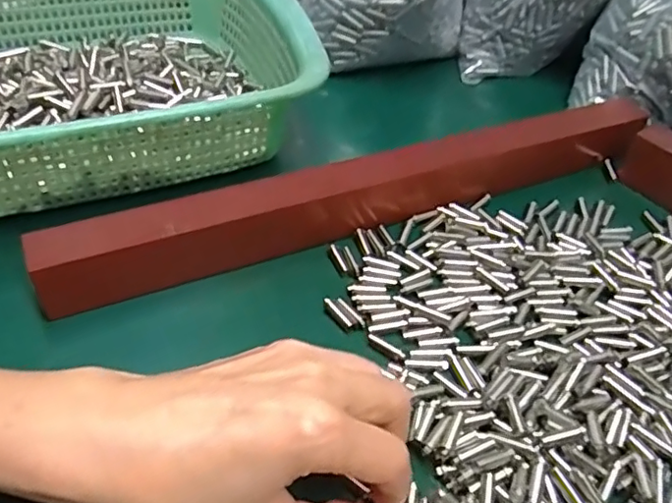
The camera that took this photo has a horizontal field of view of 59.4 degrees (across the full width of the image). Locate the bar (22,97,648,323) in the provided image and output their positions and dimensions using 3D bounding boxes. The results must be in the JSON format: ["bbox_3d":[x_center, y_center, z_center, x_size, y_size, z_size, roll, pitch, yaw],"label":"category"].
[{"bbox_3d":[0.030,-0.038,0.354,0.388,0.039,0.032,-18,49,-21],"label":"bar"}]

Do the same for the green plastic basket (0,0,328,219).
[{"bbox_3d":[-0.170,-0.116,0.373,0.285,0.074,0.219,-18,49,-20],"label":"green plastic basket"}]

